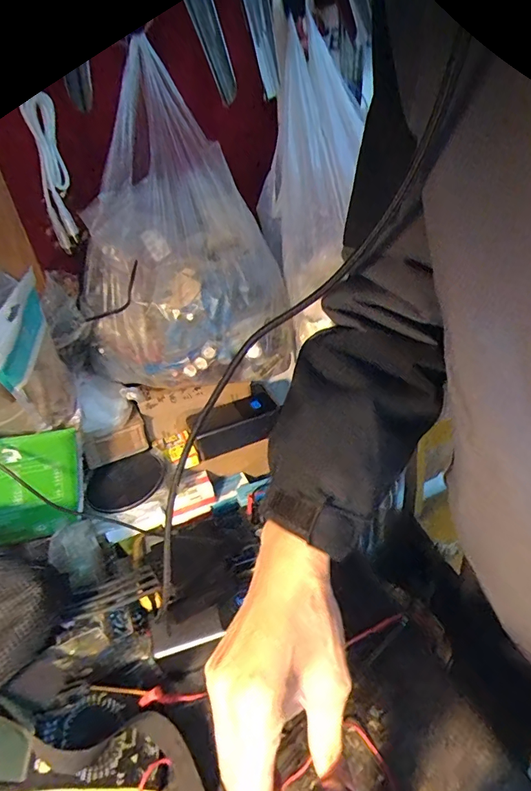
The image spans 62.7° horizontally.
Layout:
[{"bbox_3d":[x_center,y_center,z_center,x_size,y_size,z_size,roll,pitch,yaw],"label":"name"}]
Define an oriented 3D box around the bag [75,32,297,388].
[{"bbox_3d":[-0.105,-0.149,0.460,0.219,0.276,0.155,-19,37,-16],"label":"bag"}]

